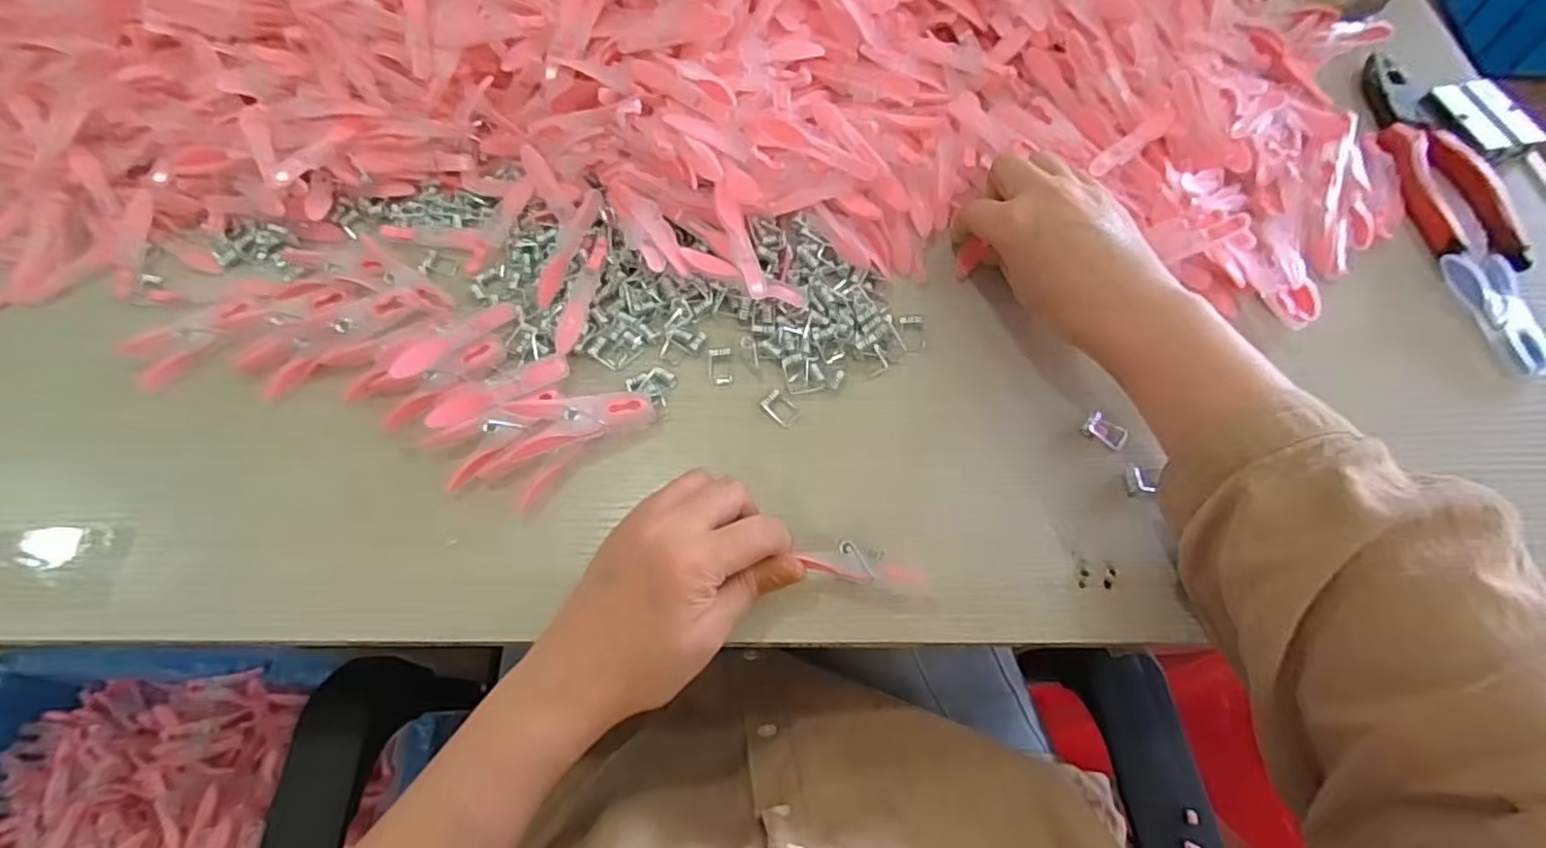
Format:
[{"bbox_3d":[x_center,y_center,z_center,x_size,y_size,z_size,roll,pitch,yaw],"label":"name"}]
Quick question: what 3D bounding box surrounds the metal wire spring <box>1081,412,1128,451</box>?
[{"bbox_3d":[0.182,0.005,0.369,0.021,0.004,0.017,39,71,19],"label":"metal wire spring"}]

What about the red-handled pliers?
[{"bbox_3d":[0.439,-0.180,0.450,0.055,0.016,0.184,3,64,4],"label":"red-handled pliers"}]

